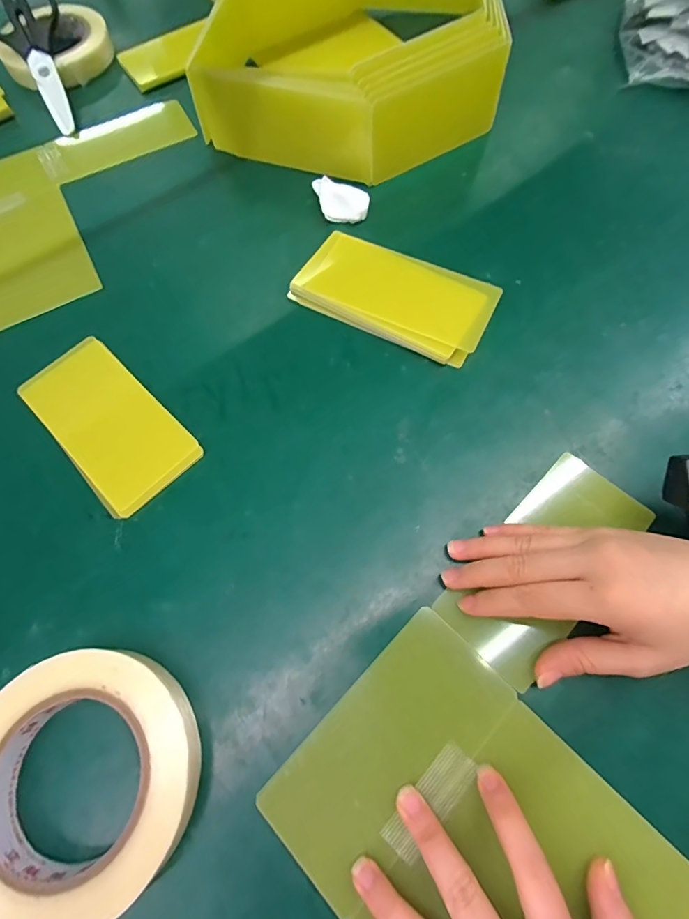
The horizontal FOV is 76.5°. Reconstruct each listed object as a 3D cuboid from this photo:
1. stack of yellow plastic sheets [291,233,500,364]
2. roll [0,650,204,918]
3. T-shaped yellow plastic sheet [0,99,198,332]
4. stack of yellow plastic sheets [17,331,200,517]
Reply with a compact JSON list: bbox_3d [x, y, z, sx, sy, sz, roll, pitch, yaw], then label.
[{"bbox_3d":[0.037,-0.129,0.343,0.151,0.019,0.074,24,70,10],"label":"stack of yellow plastic sheets"},{"bbox_3d":[-0.138,0.164,0.225,0.119,0.027,0.115,0,68,1],"label":"roll"},{"bbox_3d":[-0.308,-0.200,0.390,0.400,0.007,0.204,-28,70,-10],"label":"T-shaped yellow plastic sheet"},{"bbox_3d":[-0.170,-0.028,0.315,0.071,0.007,0.138,-42,73,-14],"label":"stack of yellow plastic sheets"}]

